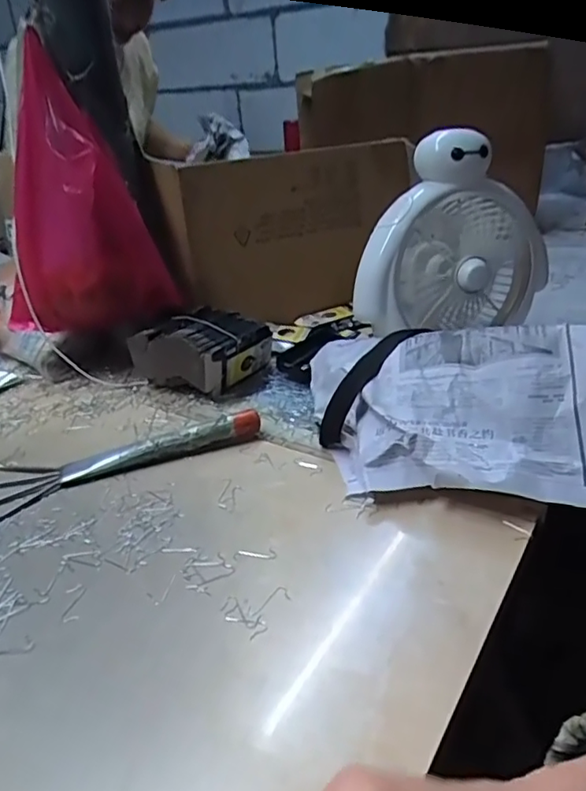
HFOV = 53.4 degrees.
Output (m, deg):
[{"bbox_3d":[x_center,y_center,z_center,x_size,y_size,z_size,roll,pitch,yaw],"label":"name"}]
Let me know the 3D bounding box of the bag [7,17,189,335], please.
[{"bbox_3d":[-0.264,-0.231,0.708,0.201,0.281,0.081,-10,29,-10],"label":"bag"}]

